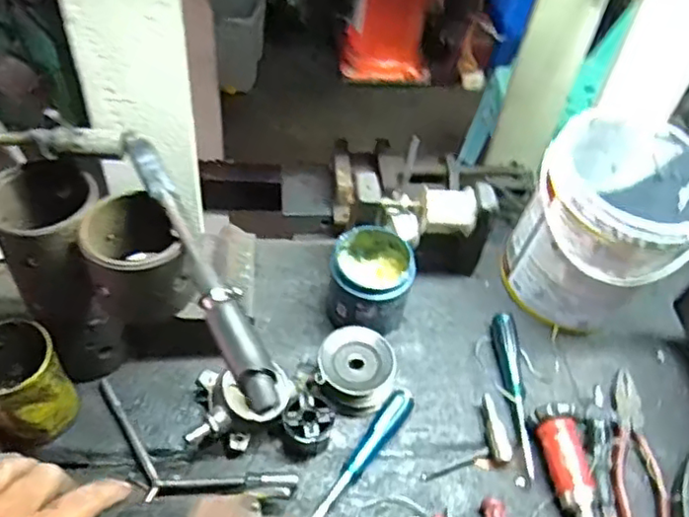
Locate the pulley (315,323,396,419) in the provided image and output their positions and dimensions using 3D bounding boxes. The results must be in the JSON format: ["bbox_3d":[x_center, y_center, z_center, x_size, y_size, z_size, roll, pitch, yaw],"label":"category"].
[{"bbox_3d":[0.013,0.122,0.688,0.082,0.047,0.085,19,50,10],"label":"pulley"}]

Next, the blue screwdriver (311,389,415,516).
[{"bbox_3d":[0.011,0.207,0.625,0.024,0.029,0.193,30,53,18],"label":"blue screwdriver"}]

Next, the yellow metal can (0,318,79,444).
[{"bbox_3d":[-0.306,0.120,0.605,0.077,0.103,0.075,39,56,24],"label":"yellow metal can"}]

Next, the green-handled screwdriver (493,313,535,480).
[{"bbox_3d":[0.191,0.143,0.697,0.026,0.022,0.186,1,50,-5],"label":"green-handled screwdriver"}]

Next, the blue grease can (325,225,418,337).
[{"bbox_3d":[0.029,0.028,0.729,0.091,0.096,0.093,10,49,2],"label":"blue grease can"}]

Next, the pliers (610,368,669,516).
[{"bbox_3d":[0.299,0.203,0.664,0.052,0.017,0.197,6,49,-1],"label":"pliers"}]

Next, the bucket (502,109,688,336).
[{"bbox_3d":[0.305,-0.039,0.737,0.170,0.192,0.177,3,50,-4],"label":"bucket"}]

